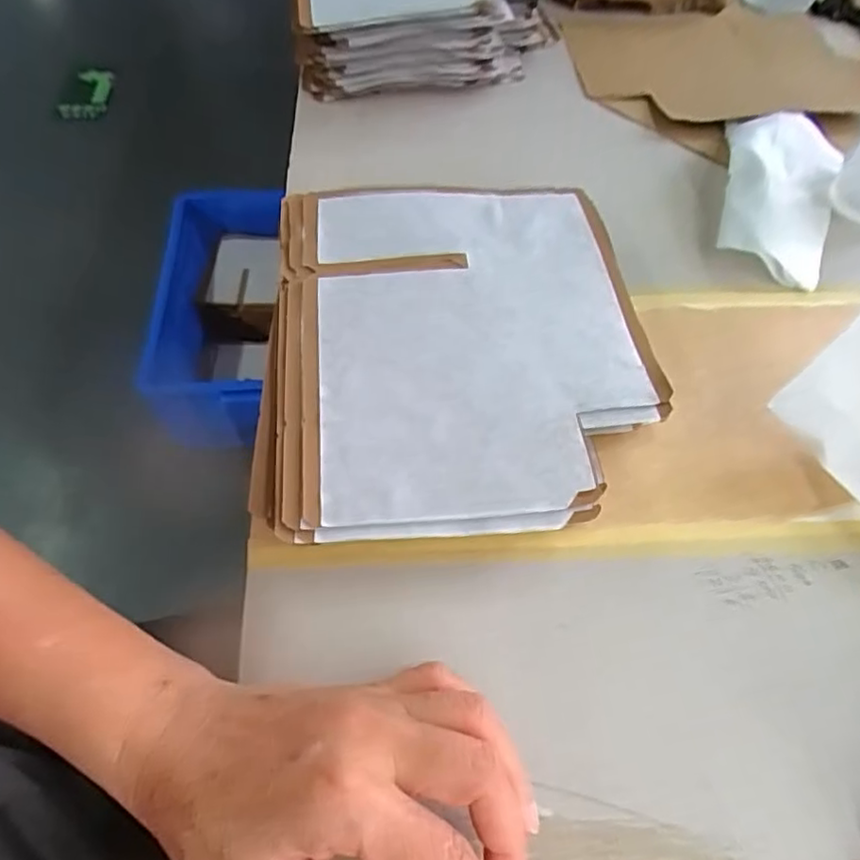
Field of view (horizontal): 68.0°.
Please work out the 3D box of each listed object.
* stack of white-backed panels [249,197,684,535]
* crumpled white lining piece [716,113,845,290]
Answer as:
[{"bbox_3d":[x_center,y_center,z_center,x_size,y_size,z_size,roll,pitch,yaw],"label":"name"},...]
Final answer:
[{"bbox_3d":[0.014,-0.050,0.373,0.208,0.032,0.242,-1,56,-3],"label":"stack of white-backed panels"},{"bbox_3d":[0.258,-0.183,0.473,0.087,0.033,0.180,23,58,13],"label":"crumpled white lining piece"}]

